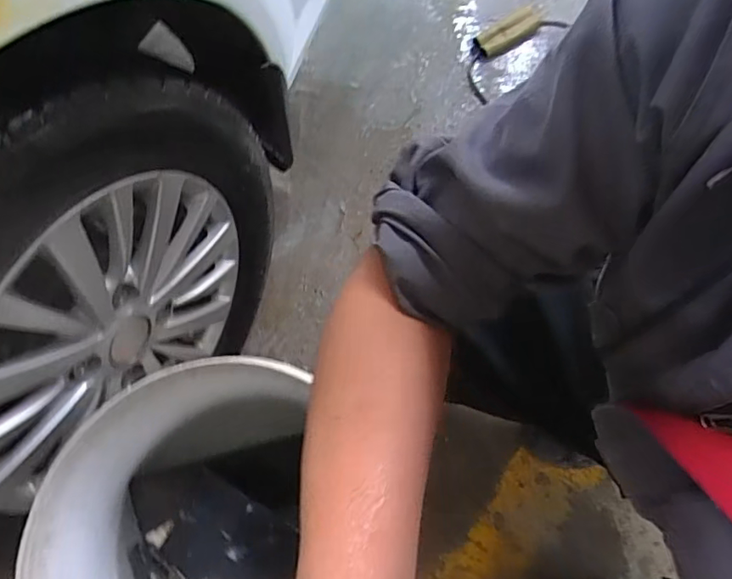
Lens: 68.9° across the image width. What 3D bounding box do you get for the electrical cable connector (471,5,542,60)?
[{"bbox_3d":[0.290,-0.527,1.093,0.175,0.032,0.050,-28,71,-9],"label":"electrical cable connector"}]

